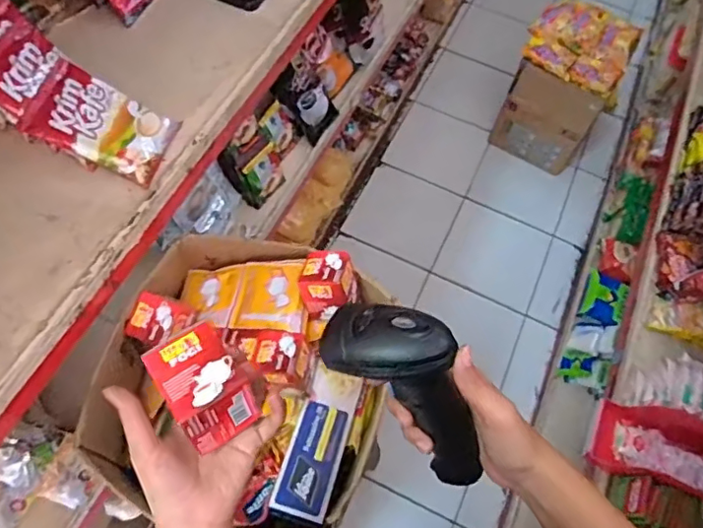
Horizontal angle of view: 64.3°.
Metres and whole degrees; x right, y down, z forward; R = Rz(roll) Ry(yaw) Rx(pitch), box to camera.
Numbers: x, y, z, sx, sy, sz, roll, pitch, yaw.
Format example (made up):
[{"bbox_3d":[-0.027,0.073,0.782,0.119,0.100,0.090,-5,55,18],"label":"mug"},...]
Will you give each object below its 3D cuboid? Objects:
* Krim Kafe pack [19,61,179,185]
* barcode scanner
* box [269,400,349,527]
[{"bbox_3d":[-0.289,-0.163,0.662,0.143,0.013,0.097,28,62,-16],"label":"Krim Kafe pack"},{"bbox_3d":[0.054,0.100,0.412,0.068,0.055,0.172,-41,109,-22],"label":"barcode scanner"},{"bbox_3d":[-0.046,0.235,0.669,0.062,0.022,0.139,16,62,5],"label":"box"}]

